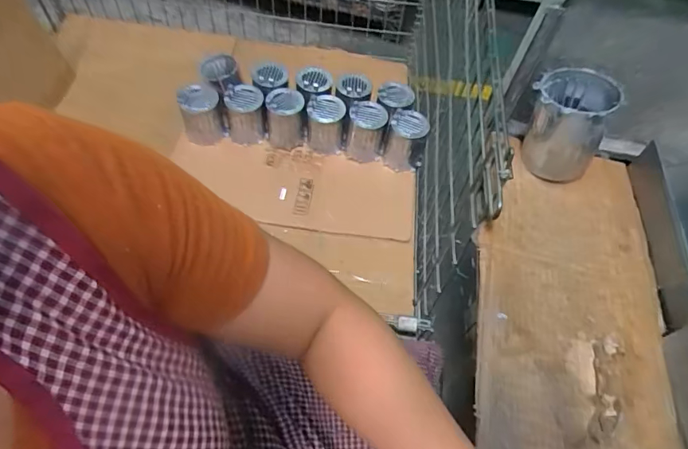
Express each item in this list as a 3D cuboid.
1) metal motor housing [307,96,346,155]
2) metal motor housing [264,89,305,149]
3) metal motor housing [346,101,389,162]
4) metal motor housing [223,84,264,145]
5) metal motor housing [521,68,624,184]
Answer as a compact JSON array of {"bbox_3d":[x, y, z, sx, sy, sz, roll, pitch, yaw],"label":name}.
[{"bbox_3d":[-0.045,-0.238,1.110,0.082,0.126,0.077,2,58,-3],"label":"metal motor housing"},{"bbox_3d":[-0.139,-0.252,1.099,0.090,0.148,0.077,-2,59,-6],"label":"metal motor housing"},{"bbox_3d":[0.053,-0.222,1.110,0.089,0.125,0.096,6,58,-1],"label":"metal motor housing"},{"bbox_3d":[-0.238,-0.261,1.115,0.090,0.131,0.089,-6,59,-8],"label":"metal motor housing"},{"bbox_3d":[0.285,-0.128,0.590,0.107,0.112,0.087,37,63,17],"label":"metal motor housing"}]

